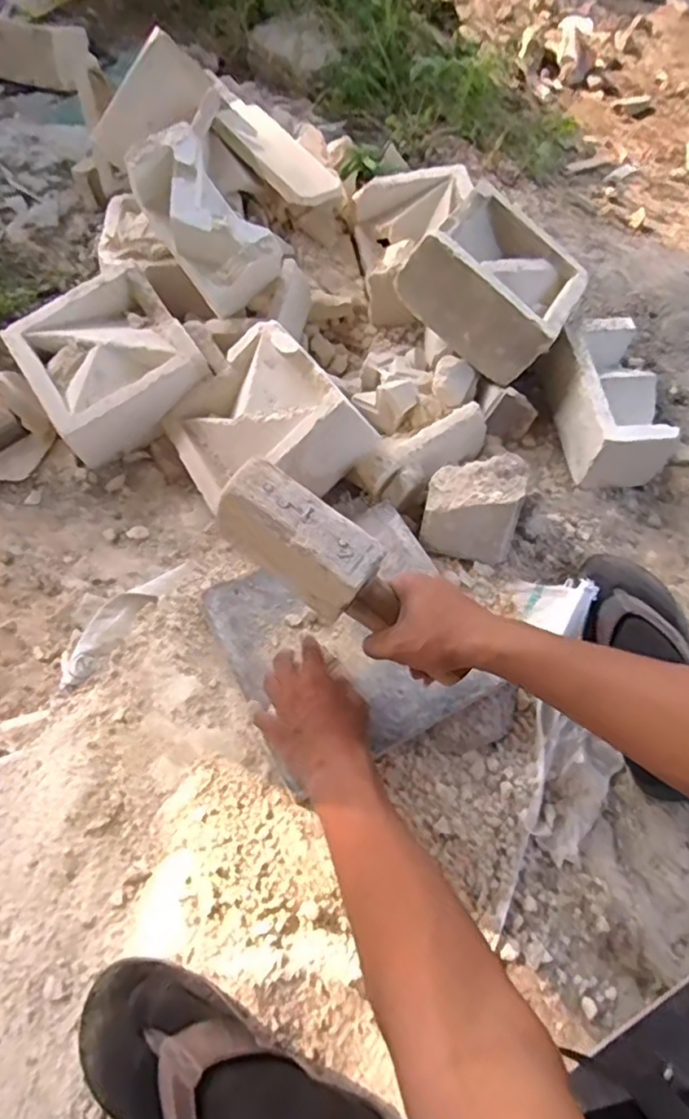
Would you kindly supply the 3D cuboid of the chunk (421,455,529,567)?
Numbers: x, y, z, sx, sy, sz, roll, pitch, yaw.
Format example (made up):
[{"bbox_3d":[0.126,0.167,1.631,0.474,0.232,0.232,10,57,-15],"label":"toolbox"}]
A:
[{"bbox_3d":[0.152,-0.061,0.772,0.108,0.087,0.108,11,64,6],"label":"chunk"}]

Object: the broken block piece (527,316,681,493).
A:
[{"bbox_3d":[0.352,-0.213,0.862,0.133,0.118,0.214,-8,63,-4],"label":"broken block piece"}]

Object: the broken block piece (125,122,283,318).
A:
[{"bbox_3d":[-0.175,-0.436,0.829,0.100,0.128,0.188,-35,68,-16],"label":"broken block piece"}]

